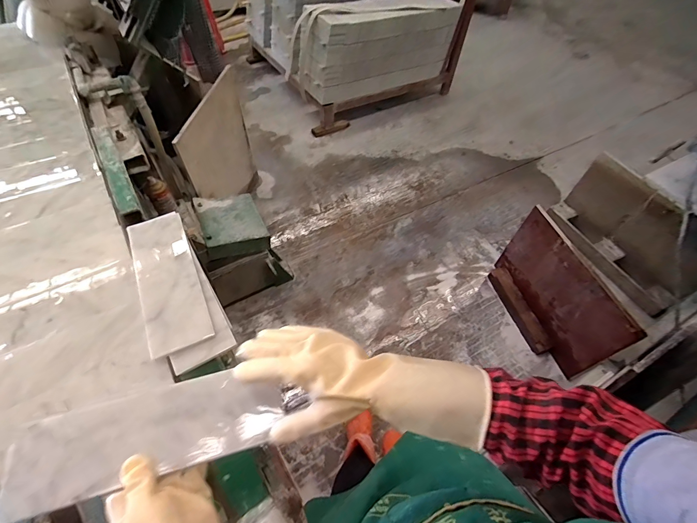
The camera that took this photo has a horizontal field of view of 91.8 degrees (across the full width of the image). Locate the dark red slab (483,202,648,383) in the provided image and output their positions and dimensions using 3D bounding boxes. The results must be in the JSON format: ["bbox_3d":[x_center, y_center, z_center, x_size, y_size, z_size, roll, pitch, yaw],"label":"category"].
[{"bbox_3d":[0.758,0.129,1.297,0.092,0.409,0.551,-11,56,-13],"label":"dark red slab"}]

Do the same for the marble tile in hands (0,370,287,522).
[{"bbox_3d":[-0.229,0.200,0.399,0.294,0.011,0.096,-11,56,-11],"label":"marble tile in hands"}]

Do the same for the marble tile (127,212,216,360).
[{"bbox_3d":[-0.338,0.027,0.626,0.100,0.011,0.307,-20,59,-19],"label":"marble tile"}]

